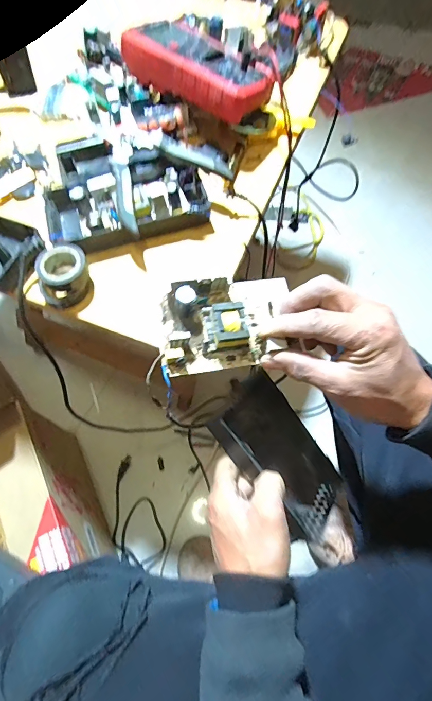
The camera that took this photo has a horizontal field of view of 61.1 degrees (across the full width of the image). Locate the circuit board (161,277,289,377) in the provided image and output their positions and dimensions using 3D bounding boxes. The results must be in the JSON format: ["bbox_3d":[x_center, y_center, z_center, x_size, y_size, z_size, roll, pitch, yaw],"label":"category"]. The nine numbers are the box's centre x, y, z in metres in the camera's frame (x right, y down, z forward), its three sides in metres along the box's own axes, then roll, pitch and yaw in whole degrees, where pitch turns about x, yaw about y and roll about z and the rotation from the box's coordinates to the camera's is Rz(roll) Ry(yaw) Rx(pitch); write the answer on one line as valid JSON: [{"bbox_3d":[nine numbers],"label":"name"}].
[{"bbox_3d":[0.012,-0.028,0.317,0.120,0.038,0.080,-10,66,-4],"label":"circuit board"}]

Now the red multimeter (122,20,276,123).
[{"bbox_3d":[-0.021,-0.349,0.448,0.178,0.047,0.089,34,70,15],"label":"red multimeter"}]

